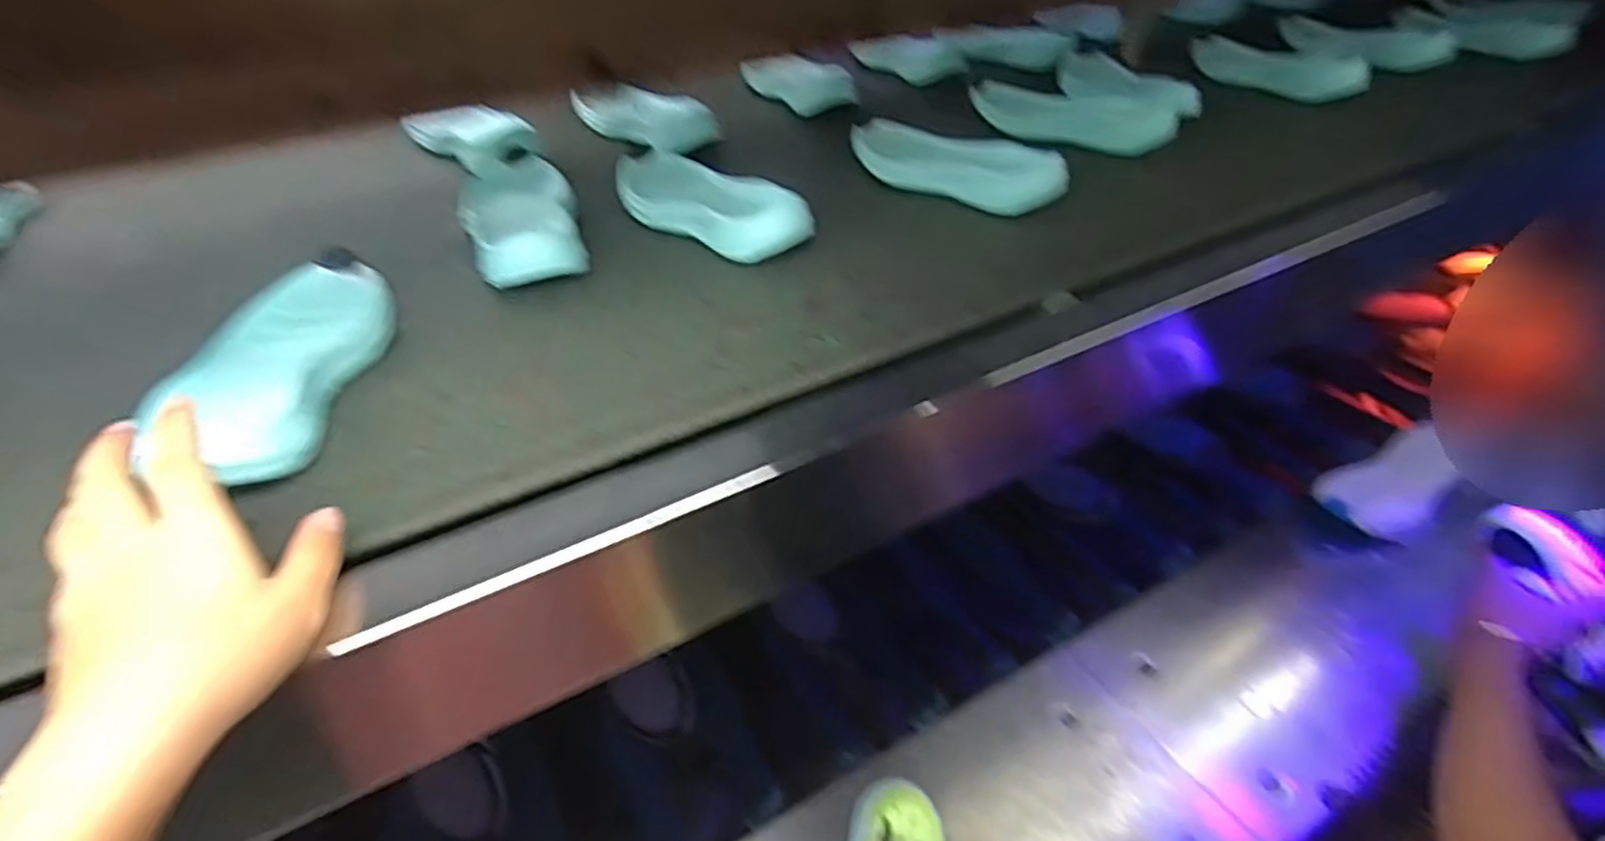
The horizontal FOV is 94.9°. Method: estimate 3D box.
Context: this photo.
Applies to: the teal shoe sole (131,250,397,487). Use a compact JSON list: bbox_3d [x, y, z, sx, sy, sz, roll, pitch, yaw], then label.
[{"bbox_3d":[-0.298,-0.035,0.429,0.083,0.040,0.201,-9,40,-10],"label":"teal shoe sole"}]

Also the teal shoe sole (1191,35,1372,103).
[{"bbox_3d":[0.571,-0.434,0.896,0.079,0.037,0.214,-31,49,-25],"label":"teal shoe sole"}]

